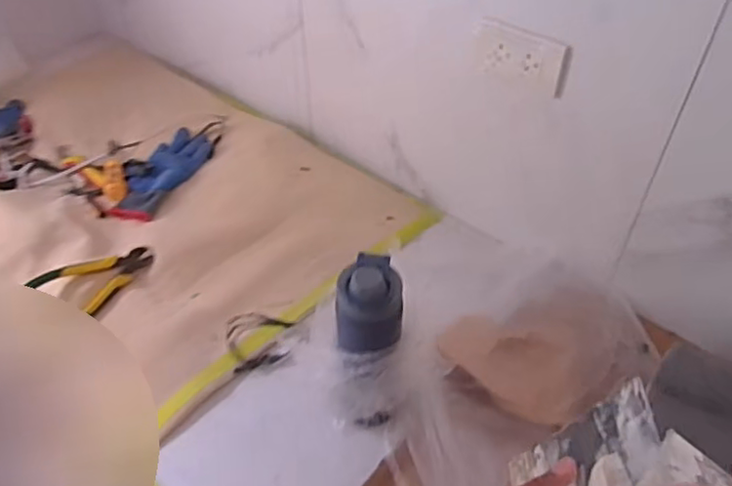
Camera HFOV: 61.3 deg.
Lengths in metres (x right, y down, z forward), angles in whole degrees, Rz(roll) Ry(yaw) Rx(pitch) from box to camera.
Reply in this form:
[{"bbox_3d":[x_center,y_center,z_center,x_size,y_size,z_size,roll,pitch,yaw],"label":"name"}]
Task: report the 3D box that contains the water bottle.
[{"bbox_3d":[0.010,0.121,0.700,0.076,0.234,0.092,-1,46,1],"label":"water bottle"}]

